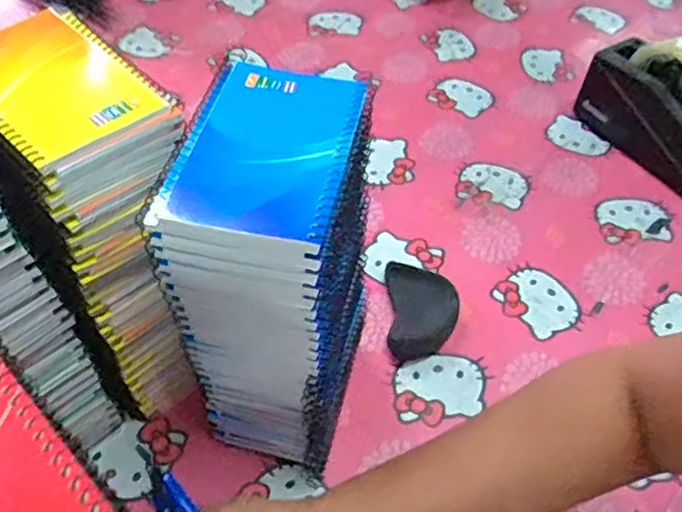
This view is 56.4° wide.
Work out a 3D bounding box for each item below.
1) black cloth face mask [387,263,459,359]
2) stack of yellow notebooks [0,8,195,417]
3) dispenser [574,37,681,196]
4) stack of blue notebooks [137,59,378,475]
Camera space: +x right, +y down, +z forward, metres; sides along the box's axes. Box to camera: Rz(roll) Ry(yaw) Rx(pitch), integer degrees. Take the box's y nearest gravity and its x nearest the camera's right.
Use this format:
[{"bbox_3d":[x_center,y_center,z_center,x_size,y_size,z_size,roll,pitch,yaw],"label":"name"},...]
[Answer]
[{"bbox_3d":[0.078,0.052,0.608,0.065,0.026,0.090,2,51,-1],"label":"black cloth face mask"},{"bbox_3d":[-0.171,-0.010,0.484,0.102,0.286,0.150,-30,58,-24],"label":"stack of yellow notebooks"},{"bbox_3d":[0.374,-0.163,0.729,0.063,0.126,0.191,-28,57,-23],"label":"dispenser"},{"bbox_3d":[-0.043,0.030,0.451,0.101,0.286,0.132,9,51,5],"label":"stack of blue notebooks"}]

